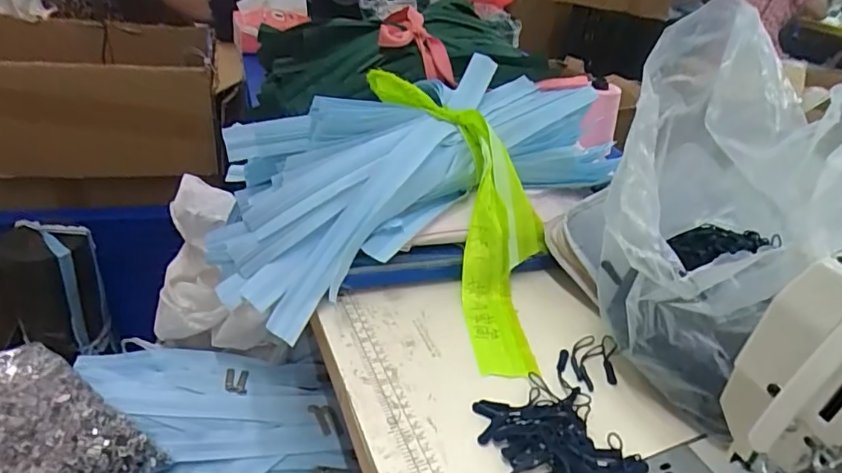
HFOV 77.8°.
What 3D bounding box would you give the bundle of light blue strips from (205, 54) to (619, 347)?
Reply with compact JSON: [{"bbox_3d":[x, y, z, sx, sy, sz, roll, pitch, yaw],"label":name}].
[{"bbox_3d":[0.000,-0.064,0.594,0.466,0.165,0.172,-17,40,-31],"label":"bundle of light blue strips"}]

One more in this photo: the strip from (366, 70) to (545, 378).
[{"bbox_3d":[0.057,-0.025,0.554,0.168,0.058,0.345,-6,70,-18],"label":"strip"}]

